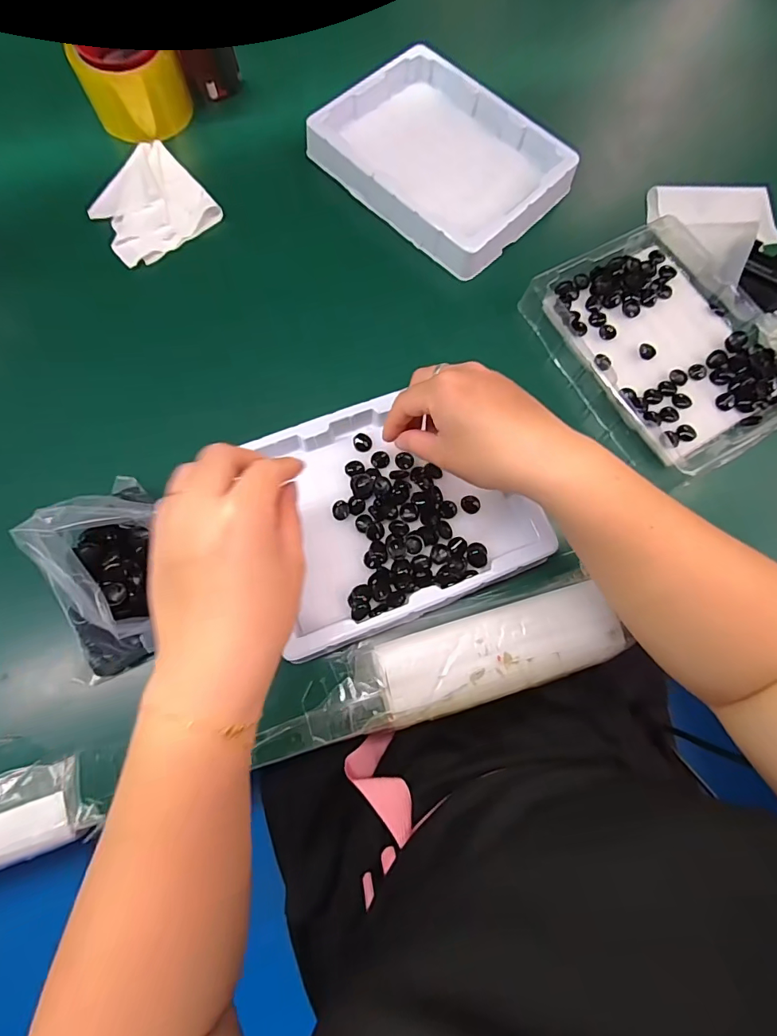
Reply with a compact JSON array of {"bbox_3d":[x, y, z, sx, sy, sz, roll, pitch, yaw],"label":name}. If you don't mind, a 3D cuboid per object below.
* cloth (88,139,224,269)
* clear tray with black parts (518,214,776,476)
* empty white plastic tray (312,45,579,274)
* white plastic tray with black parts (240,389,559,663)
[{"bbox_3d":[-0.235,-0.306,0.444,0.103,0.011,0.115,-39,79,-11],"label":"cloth"},{"bbox_3d":[0.249,-0.155,0.409,0.175,0.028,0.215,-29,77,-9],"label":"clear tray with black parts"},{"bbox_3d":[0.053,-0.363,0.459,0.223,0.034,0.174,42,77,10],"label":"empty white plastic tray"},{"bbox_3d":[0.003,-0.010,0.360,0.198,0.028,0.169,-21,76,-7],"label":"white plastic tray with black parts"}]

